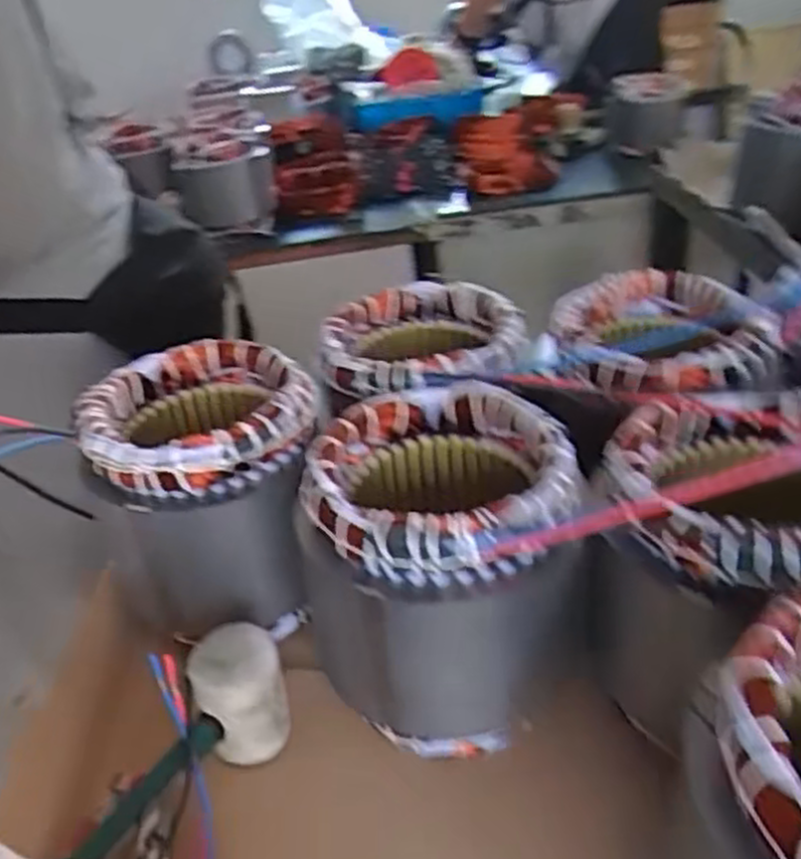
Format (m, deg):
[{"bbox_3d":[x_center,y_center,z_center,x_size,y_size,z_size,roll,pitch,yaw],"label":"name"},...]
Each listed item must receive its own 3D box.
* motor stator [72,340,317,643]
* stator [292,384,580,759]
[{"bbox_3d":[-0.124,0.036,0.524,0.139,0.138,0.133,-10,33,-10],"label":"motor stator"},{"bbox_3d":[0.022,0.077,0.452,0.138,0.151,0.133,-2,32,3],"label":"stator"}]

